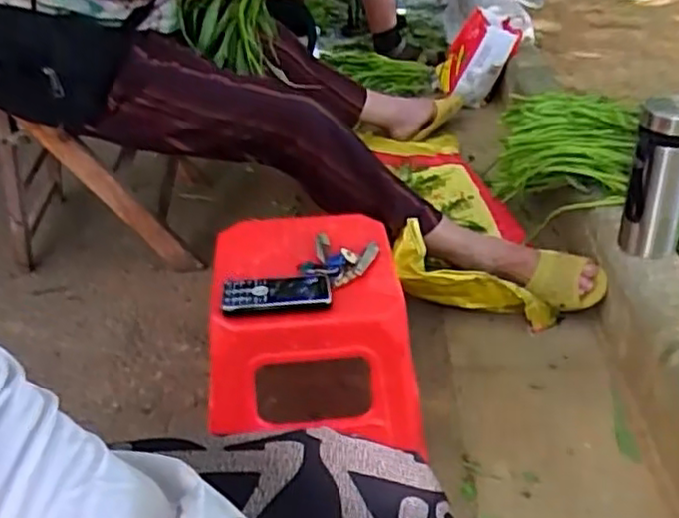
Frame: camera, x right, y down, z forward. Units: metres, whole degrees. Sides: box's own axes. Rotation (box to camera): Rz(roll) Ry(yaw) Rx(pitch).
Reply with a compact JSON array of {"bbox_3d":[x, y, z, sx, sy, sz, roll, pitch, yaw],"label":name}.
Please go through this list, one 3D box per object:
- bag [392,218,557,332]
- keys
[{"bbox_3d":[0.210,0.047,1.095,0.292,0.112,0.050,23,33,-14],"label":"bag"},{"bbox_3d":[-0.004,-0.004,0.857,0.089,0.031,0.076,13,38,21],"label":"keys"}]

